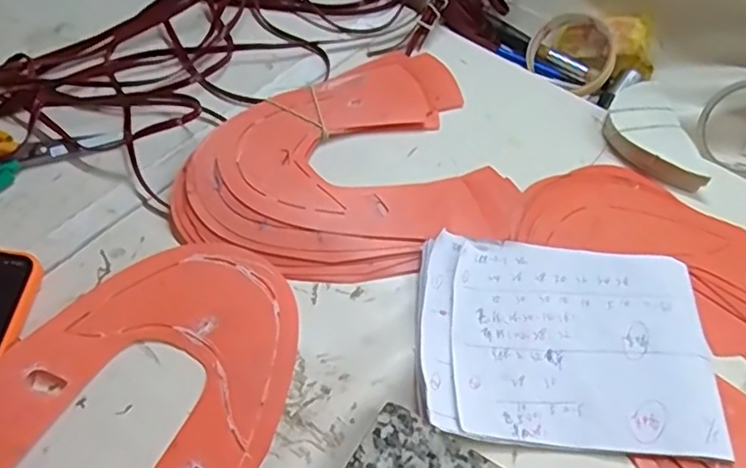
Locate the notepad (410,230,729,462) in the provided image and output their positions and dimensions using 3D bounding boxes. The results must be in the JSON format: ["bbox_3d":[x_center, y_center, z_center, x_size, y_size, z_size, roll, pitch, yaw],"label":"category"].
[{"bbox_3d":[0.132,0.073,0.441,0.196,0.015,0.146,5,56,-1],"label":"notepad"}]

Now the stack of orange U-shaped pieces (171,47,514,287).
[{"bbox_3d":[-0.028,-0.057,0.518,0.260,0.015,0.207,-17,59,-15],"label":"stack of orange U-shaped pieces"}]

